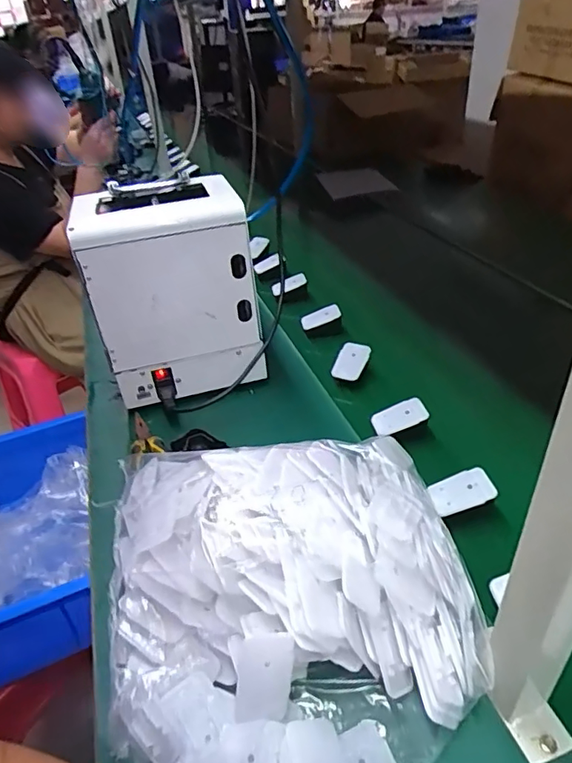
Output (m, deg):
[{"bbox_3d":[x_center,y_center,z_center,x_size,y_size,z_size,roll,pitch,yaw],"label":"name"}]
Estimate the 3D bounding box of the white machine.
[{"bbox_3d":[-0.158,-0.125,0.737,0.211,0.261,0.168,-13,37,-11],"label":"white machine"}]

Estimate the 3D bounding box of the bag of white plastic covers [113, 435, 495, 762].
[{"bbox_3d":[-0.007,0.163,0.470,0.313,0.093,0.312,-7,36,-4],"label":"bag of white plastic covers"}]

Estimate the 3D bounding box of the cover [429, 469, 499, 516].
[{"bbox_3d":[0.190,0.119,0.561,0.064,0.005,0.043,-22,45,9],"label":"cover"}]

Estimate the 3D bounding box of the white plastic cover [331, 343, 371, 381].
[{"bbox_3d":[0.098,-0.029,0.782,0.045,0.009,0.060,18,75,11],"label":"white plastic cover"}]

